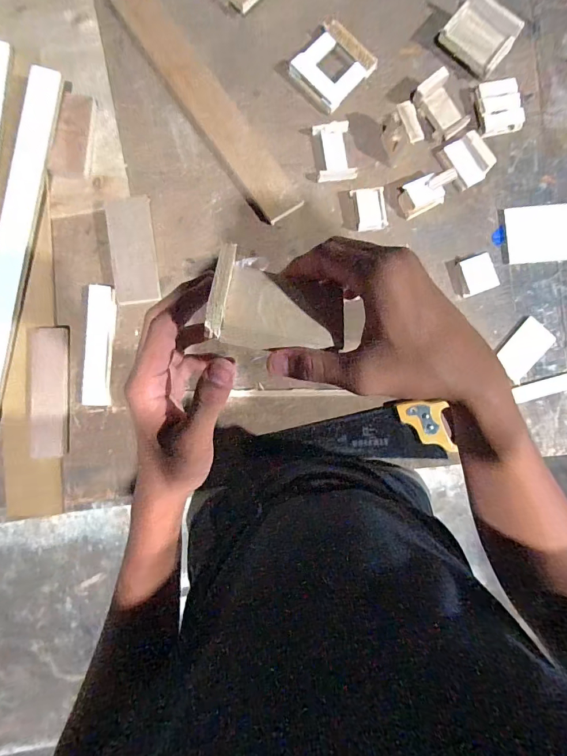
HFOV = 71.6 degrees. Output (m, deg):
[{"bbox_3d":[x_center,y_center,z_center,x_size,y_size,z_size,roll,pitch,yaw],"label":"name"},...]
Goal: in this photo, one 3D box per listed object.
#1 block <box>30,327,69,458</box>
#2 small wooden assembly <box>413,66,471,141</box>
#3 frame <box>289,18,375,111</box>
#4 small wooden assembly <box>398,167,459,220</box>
[{"bbox_3d":[-0.398,0.024,0.667,0.057,0.013,0.216,0,91,-7],"label":"block"},{"bbox_3d":[0.275,-0.470,0.682,0.055,0.027,0.100,-34,93,10],"label":"small wooden assembly"},{"bbox_3d":[0.085,-0.545,0.696,0.108,0.033,0.129,42,87,0],"label":"frame"},{"bbox_3d":[0.254,-0.322,0.680,0.100,0.032,0.053,-25,89,-2],"label":"small wooden assembly"}]

